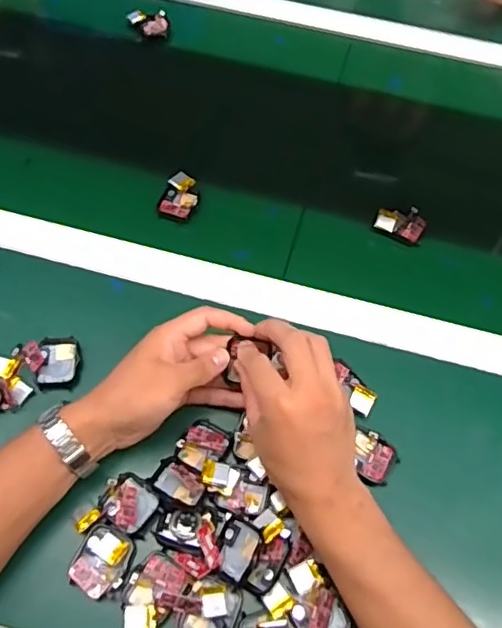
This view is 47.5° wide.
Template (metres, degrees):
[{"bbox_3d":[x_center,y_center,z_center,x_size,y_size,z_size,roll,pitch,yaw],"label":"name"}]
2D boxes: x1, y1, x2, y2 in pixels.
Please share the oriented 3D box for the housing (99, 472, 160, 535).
[{"bbox_3d":[-0.095,0.147,0.443,0.044,0.012,0.038,35,65,15],"label":"housing"}]

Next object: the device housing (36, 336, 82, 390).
[{"bbox_3d":[-0.167,0.043,0.499,0.033,0.012,0.046,-1,61,-4],"label":"device housing"}]

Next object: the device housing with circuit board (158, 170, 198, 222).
[{"bbox_3d":[-0.074,-0.123,0.601,0.036,0.016,0.054,12,61,3],"label":"device housing with circuit board"}]

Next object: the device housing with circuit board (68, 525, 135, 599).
[{"bbox_3d":[-0.110,0.184,0.423,0.039,0.010,0.046,23,62,9],"label":"device housing with circuit board"}]

